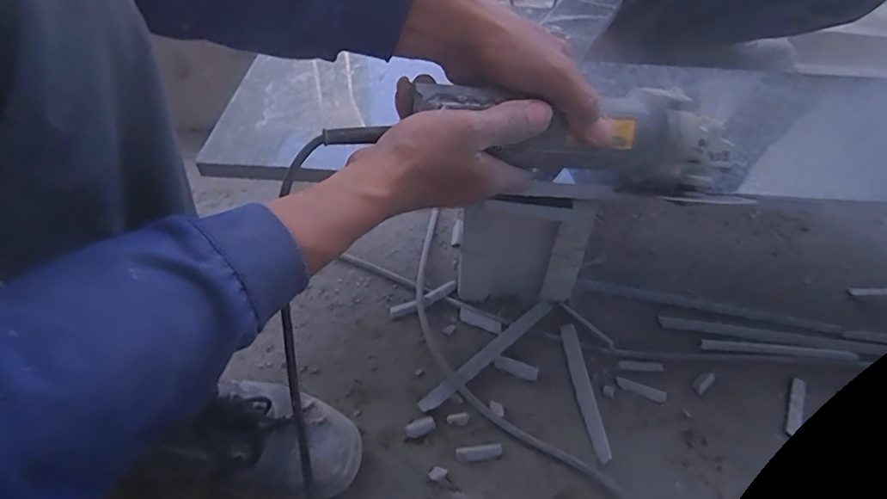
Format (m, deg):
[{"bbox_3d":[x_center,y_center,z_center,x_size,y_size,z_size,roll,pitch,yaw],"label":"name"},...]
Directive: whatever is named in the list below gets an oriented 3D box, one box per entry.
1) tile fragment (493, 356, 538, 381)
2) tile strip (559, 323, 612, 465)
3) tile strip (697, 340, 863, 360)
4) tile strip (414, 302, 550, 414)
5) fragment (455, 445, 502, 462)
[{"bbox_3d":[0.086,0.140,0.602,0.053,0.006,0.018,17,50,15],"label":"tile fragment"},{"bbox_3d":[0.162,0.160,0.587,0.020,0.008,0.160,-5,48,-4],"label":"tile strip"},{"bbox_3d":[0.419,0.125,0.640,0.189,0.005,0.017,2,48,2],"label":"tile strip"},{"bbox_3d":[0.054,0.122,0.608,0.204,0.012,0.020,-33,56,-26],"label":"tile strip"},{"bbox_3d":[0.038,0.219,0.547,0.050,0.005,0.014,-4,48,-3],"label":"fragment"}]

